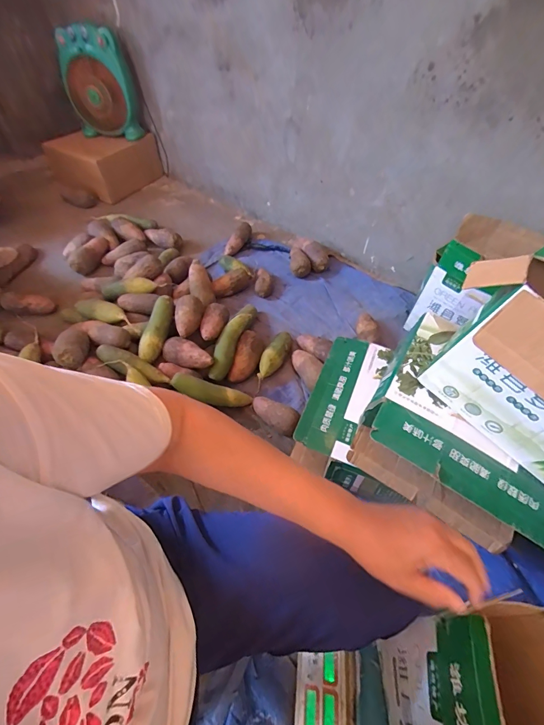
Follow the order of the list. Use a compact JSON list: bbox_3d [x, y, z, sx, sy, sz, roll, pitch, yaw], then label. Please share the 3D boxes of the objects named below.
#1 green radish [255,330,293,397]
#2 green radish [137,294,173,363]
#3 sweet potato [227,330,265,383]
[{"bbox_3d":[0.004,-0.010,1.035,0.059,0.065,0.212,24,54,15],"label":"green radish"},{"bbox_3d":[-0.318,-0.096,0.961,0.059,0.047,0.194,10,73,5],"label":"green radish"},{"bbox_3d":[-0.070,-0.020,1.012,0.069,0.066,0.158,14,52,8],"label":"sweet potato"}]

